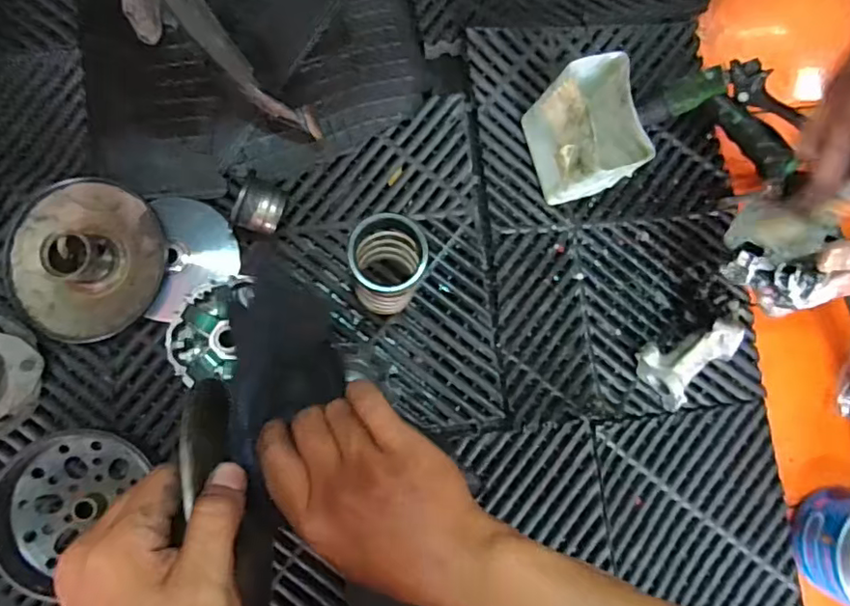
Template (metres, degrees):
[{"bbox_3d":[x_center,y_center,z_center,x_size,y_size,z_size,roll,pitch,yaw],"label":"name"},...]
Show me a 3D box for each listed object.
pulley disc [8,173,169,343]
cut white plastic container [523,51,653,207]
[{"bbox_3d":[-0.303,-0.043,0.499,0.143,0.036,0.135,1,83,-5],"label":"pulley disc"},{"bbox_3d":[0.145,-0.148,0.522,0.067,0.113,0.112,-15,85,-7],"label":"cut white plastic container"}]

